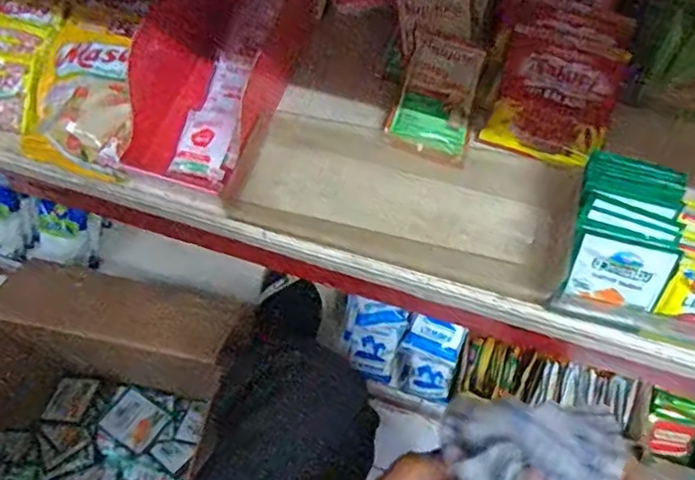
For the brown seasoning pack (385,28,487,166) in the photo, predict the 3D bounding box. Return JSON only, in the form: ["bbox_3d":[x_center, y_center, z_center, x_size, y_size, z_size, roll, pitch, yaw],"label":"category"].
[{"bbox_3d":[0.094,-0.148,0.602,0.079,0.019,0.125,17,83,1],"label":"brown seasoning pack"}]

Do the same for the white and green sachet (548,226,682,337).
[{"bbox_3d":[0.218,0.037,0.488,0.076,0.084,0.014,15,33,10],"label":"white and green sachet"}]

